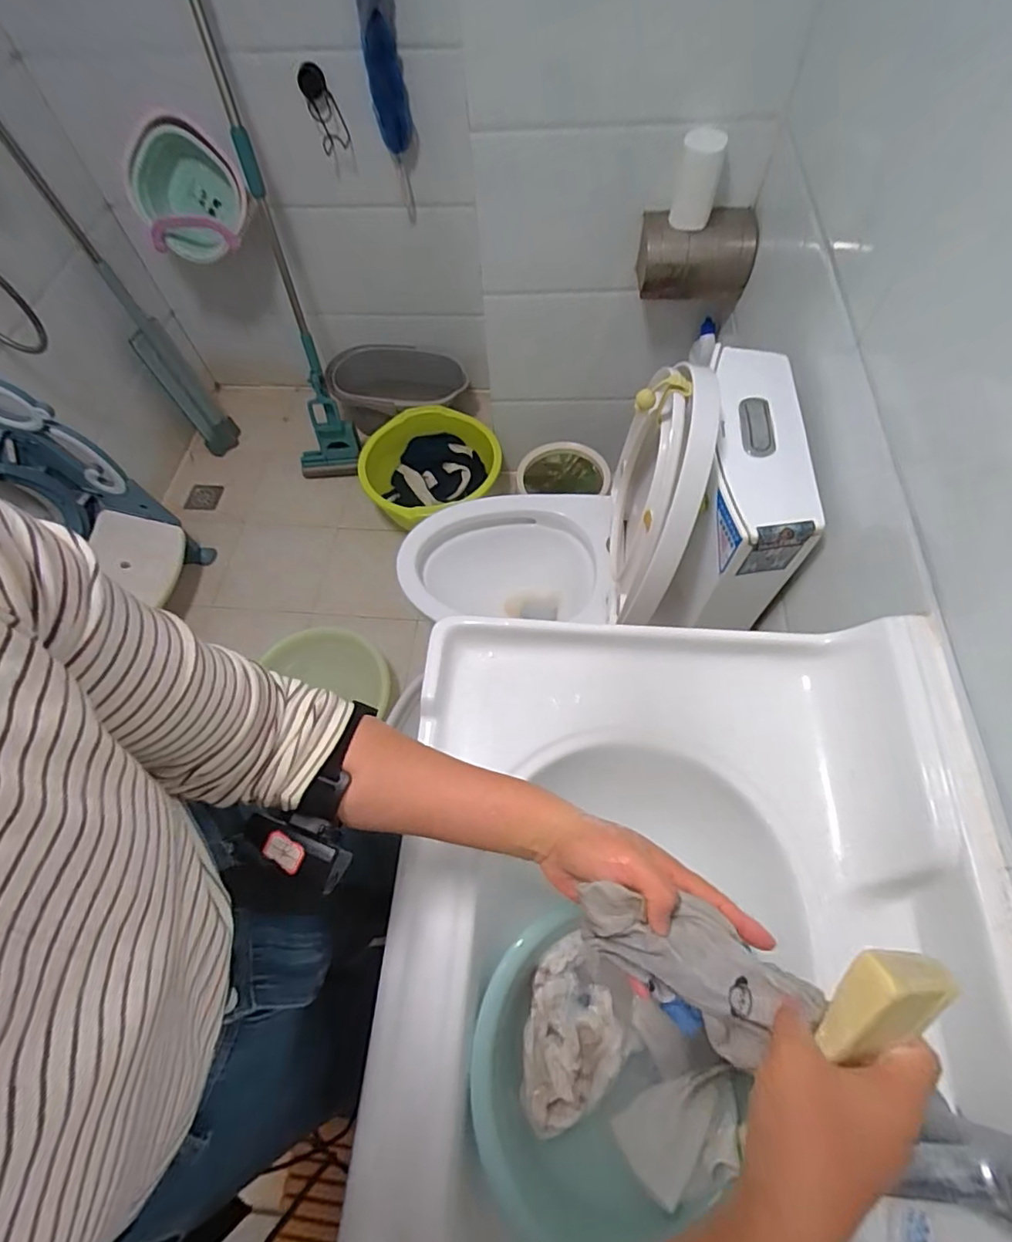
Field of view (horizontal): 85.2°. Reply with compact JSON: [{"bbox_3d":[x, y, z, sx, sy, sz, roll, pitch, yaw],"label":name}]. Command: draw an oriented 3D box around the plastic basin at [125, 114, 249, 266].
[{"bbox_3d":[-0.795,-1.032,1.335,0.344,0.271,0.084,4,35,19],"label":"plastic basin"}]

